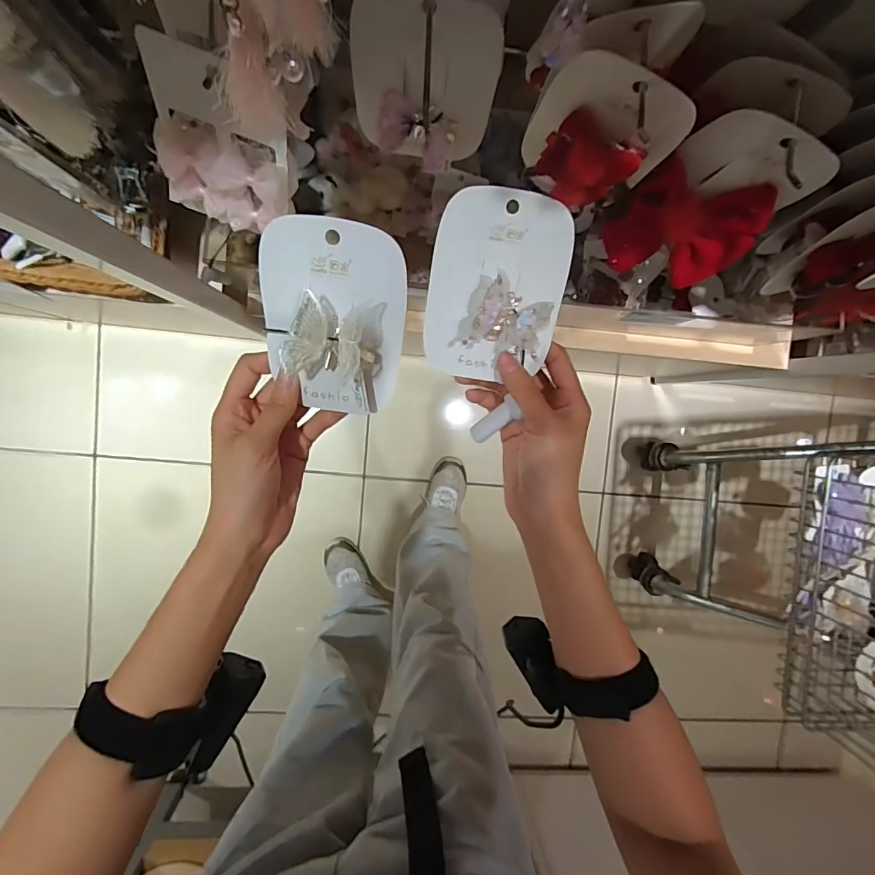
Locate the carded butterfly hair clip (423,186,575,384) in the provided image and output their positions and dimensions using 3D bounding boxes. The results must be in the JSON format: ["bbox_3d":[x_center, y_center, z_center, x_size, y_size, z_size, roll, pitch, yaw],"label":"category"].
[{"bbox_3d":[0.038,-0.091,0.286,0.085,0.024,0.113,7,113,-2],"label":"carded butterfly hair clip"}]

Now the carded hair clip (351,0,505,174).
[{"bbox_3d":[-0.005,-0.209,0.277,0.085,0.099,0.023,-6,74,-9],"label":"carded hair clip"}]

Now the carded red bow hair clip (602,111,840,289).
[{"bbox_3d":[0.185,-0.160,0.319,0.095,0.121,0.032,17,60,-5],"label":"carded red bow hair clip"}]

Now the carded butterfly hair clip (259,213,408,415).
[{"bbox_3d":[-0.062,-0.063,0.265,0.082,0.030,0.112,7,121,-6],"label":"carded butterfly hair clip"}]

